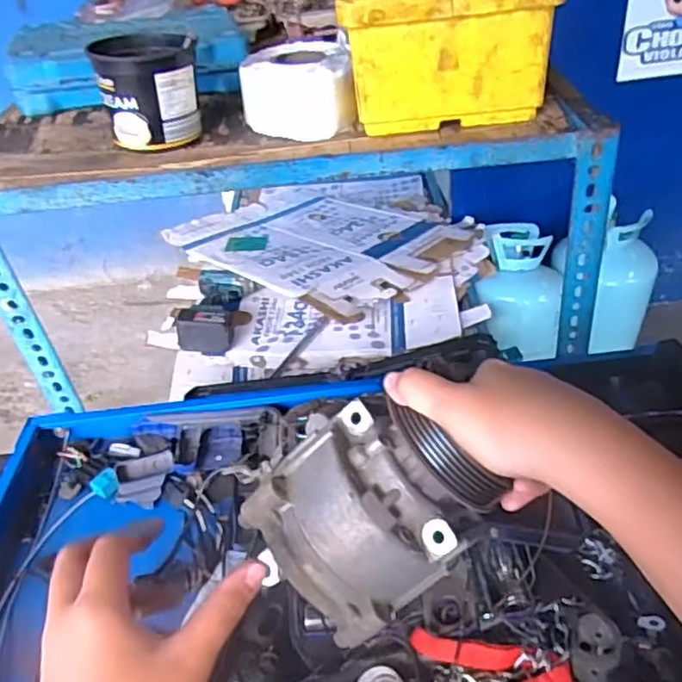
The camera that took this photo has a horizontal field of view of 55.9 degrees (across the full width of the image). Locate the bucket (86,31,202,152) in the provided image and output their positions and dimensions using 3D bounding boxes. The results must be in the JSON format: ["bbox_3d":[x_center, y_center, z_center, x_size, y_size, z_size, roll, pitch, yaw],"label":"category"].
[{"bbox_3d":[-0.181,-0.242,0.618,0.094,0.092,0.084,-15,39,-9],"label":"bucket"}]

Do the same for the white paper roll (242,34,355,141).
[{"bbox_3d":[-0.046,-0.255,0.653,0.109,0.065,0.123,-9,38,-1],"label":"white paper roll"}]

